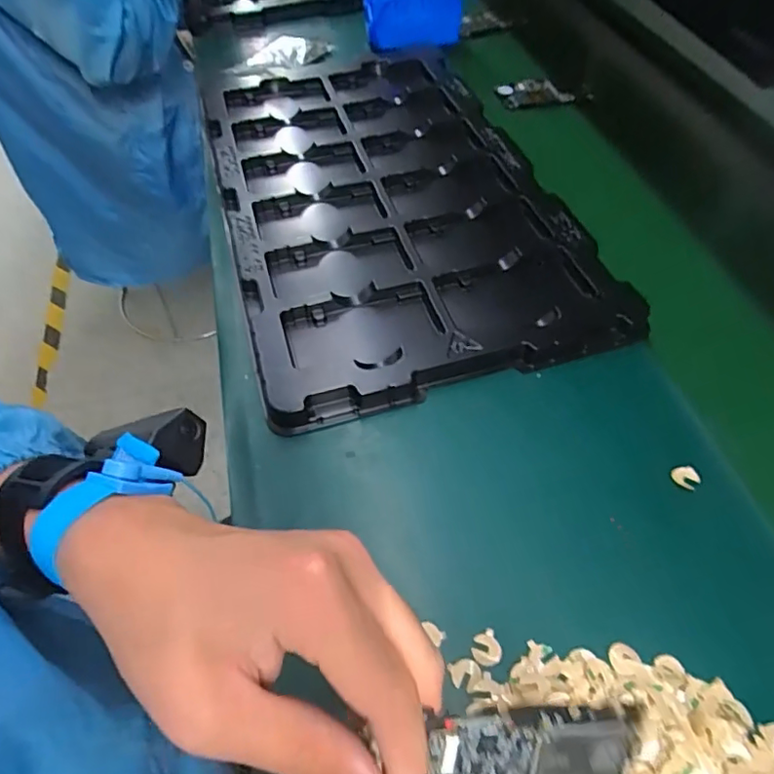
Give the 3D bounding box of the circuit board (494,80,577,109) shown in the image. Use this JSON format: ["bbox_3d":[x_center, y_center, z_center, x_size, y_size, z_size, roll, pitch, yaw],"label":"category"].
[{"bbox_3d":[0.193,-0.382,0.718,0.103,0.015,0.050,-8,54,-6],"label":"circuit board"}]

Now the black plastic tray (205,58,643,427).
[{"bbox_3d":[-0.009,-0.212,0.585,0.321,0.041,0.535,-13,55,-10],"label":"black plastic tray"}]

